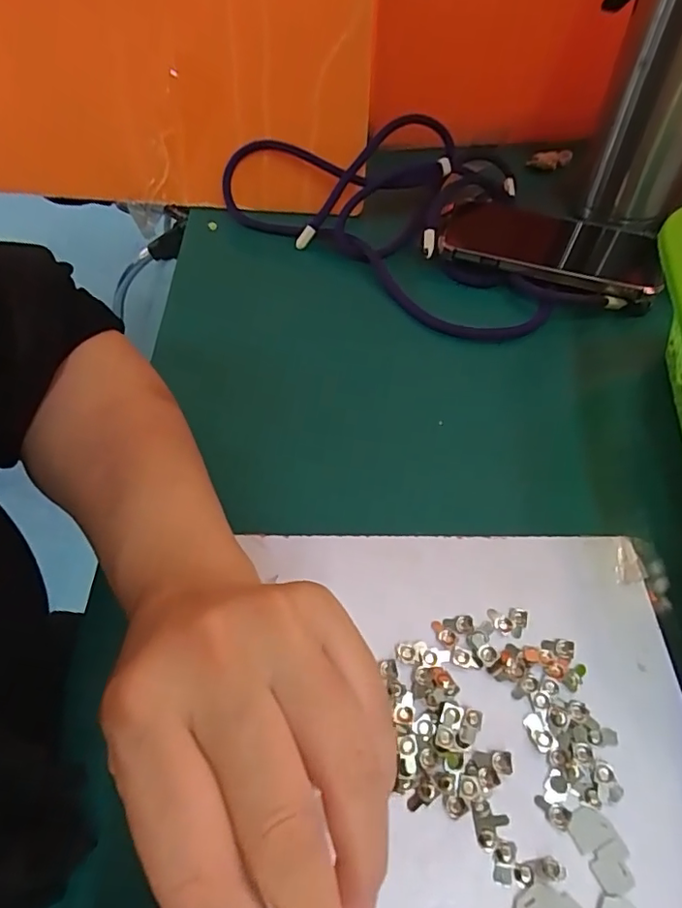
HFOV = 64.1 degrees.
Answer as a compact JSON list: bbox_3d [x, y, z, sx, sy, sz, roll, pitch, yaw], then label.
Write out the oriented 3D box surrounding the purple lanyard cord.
[{"bbox_3d":[0.080,-0.211,0.447,0.331,0.074,0.193,36,63,23],"label":"purple lanyard cord"}]

